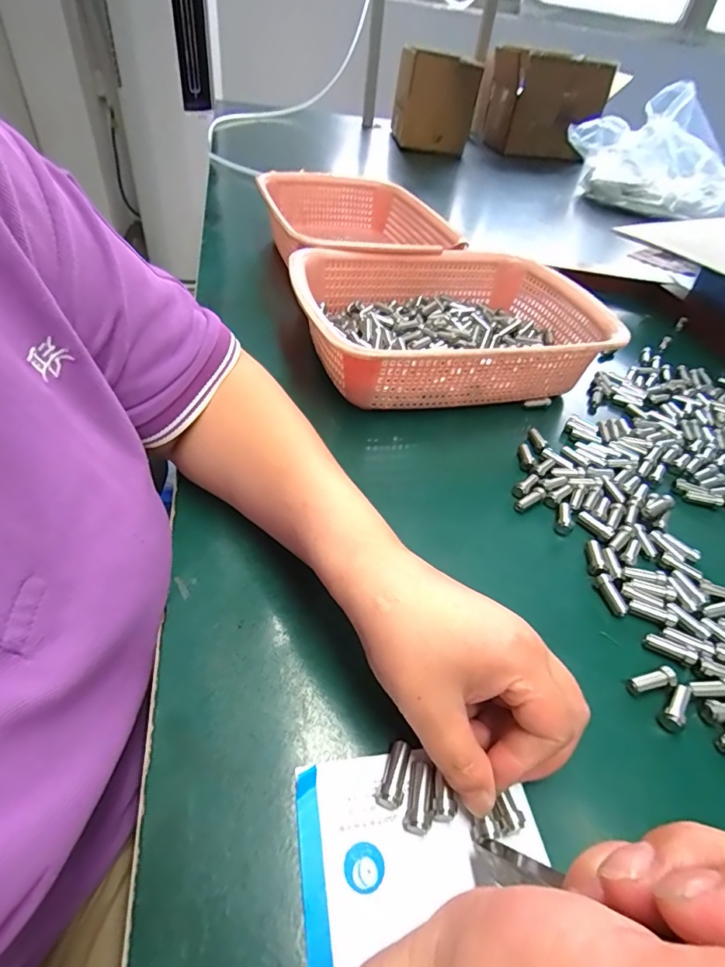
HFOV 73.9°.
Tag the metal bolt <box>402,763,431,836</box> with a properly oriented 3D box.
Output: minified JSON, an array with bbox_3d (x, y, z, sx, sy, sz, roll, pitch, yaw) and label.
[{"bbox_3d":[0.025,0.140,0.215,0.010,0.010,0.027,12,44,6],"label":"metal bolt"}]

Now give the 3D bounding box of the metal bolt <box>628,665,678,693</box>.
[{"bbox_3d":[0.162,0.111,0.269,0.026,0.008,0.011,-11,46,-17],"label":"metal bolt"}]

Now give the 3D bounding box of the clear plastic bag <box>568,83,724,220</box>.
[{"bbox_3d":[0.666,-0.746,1.099,0.219,0.218,0.399,-8,47,-16],"label":"clear plastic bag"}]

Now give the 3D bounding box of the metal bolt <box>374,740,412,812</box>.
[{"bbox_3d":[0.015,0.133,0.220,0.011,0.009,0.027,20,46,14],"label":"metal bolt"}]

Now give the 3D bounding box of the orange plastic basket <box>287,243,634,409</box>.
[{"bbox_3d":[0.081,-0.157,0.481,0.280,0.077,0.218,-10,46,-16],"label":"orange plastic basket"}]

